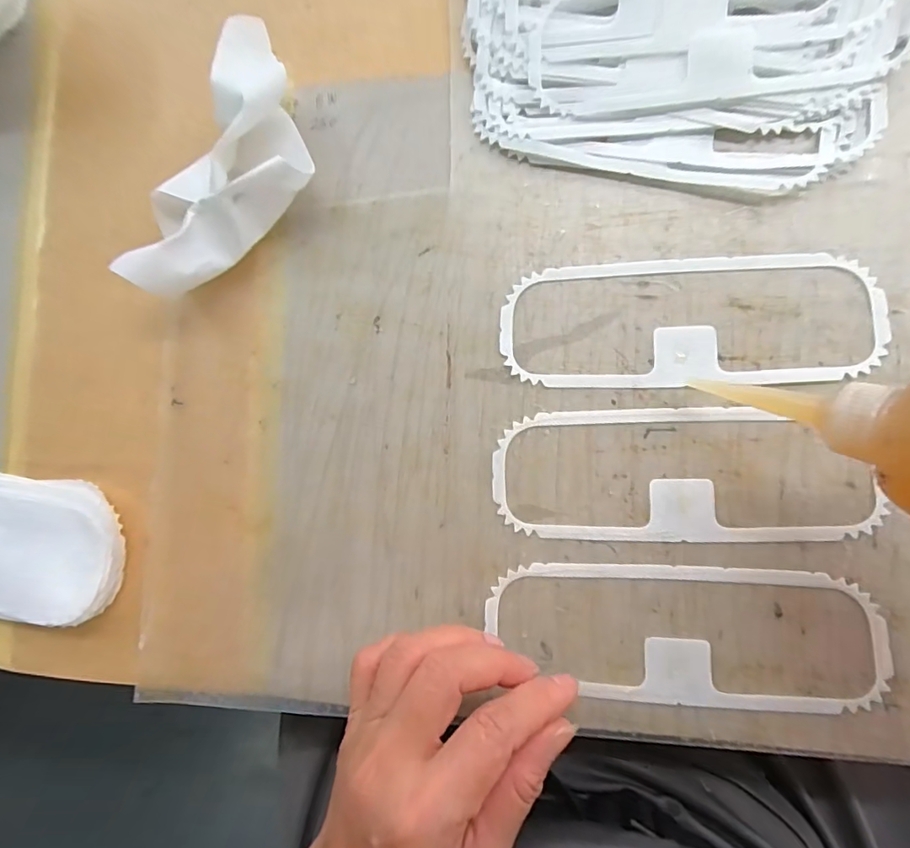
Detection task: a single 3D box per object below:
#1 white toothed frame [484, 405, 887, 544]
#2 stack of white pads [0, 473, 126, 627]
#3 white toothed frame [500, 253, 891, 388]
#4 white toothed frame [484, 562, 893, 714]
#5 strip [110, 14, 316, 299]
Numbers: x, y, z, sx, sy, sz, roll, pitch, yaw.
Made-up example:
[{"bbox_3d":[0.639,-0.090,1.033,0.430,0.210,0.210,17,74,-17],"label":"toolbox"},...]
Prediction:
[{"bbox_3d":[0.116,0.027,0.254,0.189,0.004,0.069,-1,86,8],"label":"white toothed frame"},{"bbox_3d":[-0.301,0.072,0.305,0.197,0.023,0.086,6,87,9],"label":"stack of white pads"},{"bbox_3d":[0.122,-0.055,0.259,0.193,0.004,0.068,-1,86,8],"label":"white toothed frame"},{"bbox_3d":[0.114,0.108,0.249,0.193,0.004,0.068,-1,86,8],"label":"white toothed frame"},{"bbox_3d":[-0.127,-0.144,0.280,0.077,0.042,0.163,30,91,9],"label":"strip"}]

